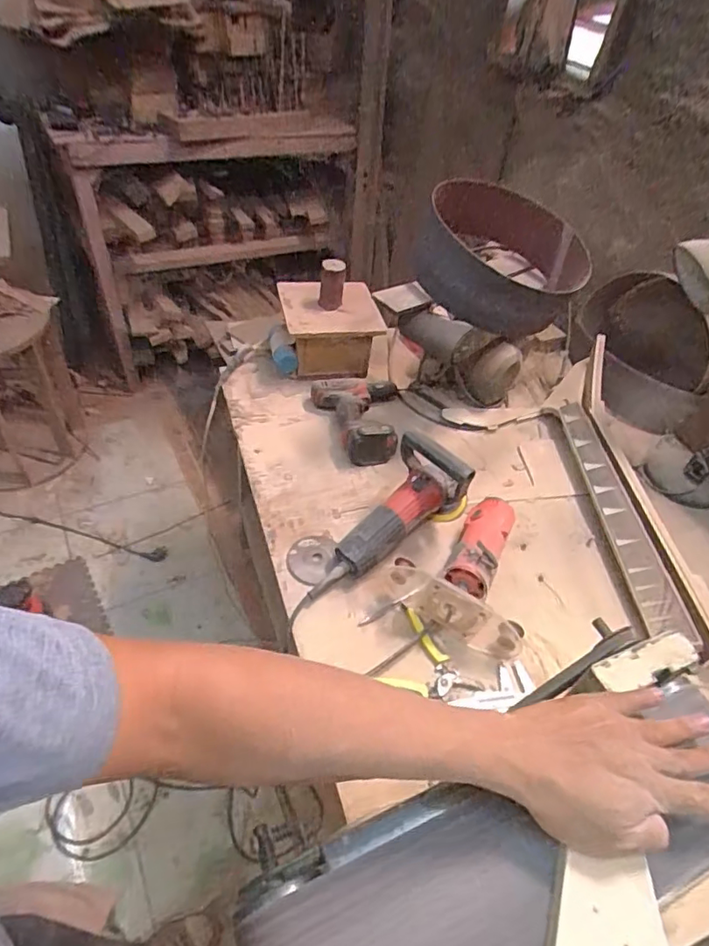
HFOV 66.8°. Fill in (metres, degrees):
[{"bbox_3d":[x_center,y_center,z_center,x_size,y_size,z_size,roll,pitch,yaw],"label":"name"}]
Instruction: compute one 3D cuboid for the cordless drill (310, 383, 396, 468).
[{"bbox_3d":[0.031,-0.110,1.046,0.176,0.067,0.191,-11,49,-16],"label":"cordless drill"}]

